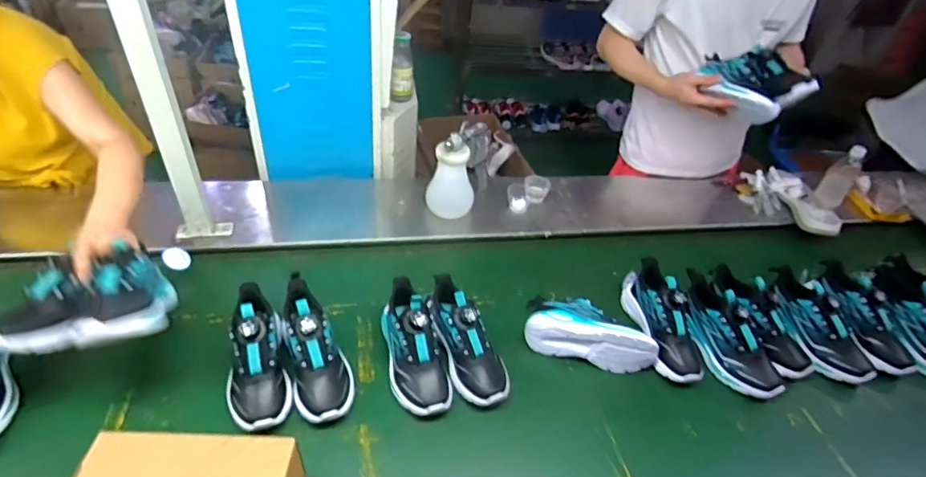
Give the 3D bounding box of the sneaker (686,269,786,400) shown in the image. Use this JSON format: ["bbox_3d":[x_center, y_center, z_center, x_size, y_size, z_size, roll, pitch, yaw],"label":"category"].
[{"bbox_3d":[0.498,0.176,0.915,0.090,0.125,0.242,-18,44,-26],"label":"sneaker"}]

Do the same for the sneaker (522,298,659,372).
[{"bbox_3d":[0.237,0.172,0.900,0.238,0.084,0.099,14,40,10],"label":"sneaker"}]

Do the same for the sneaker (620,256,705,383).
[{"bbox_3d":[0.390,0.152,0.934,0.096,0.111,0.241,0,39,-6],"label":"sneaker"}]

